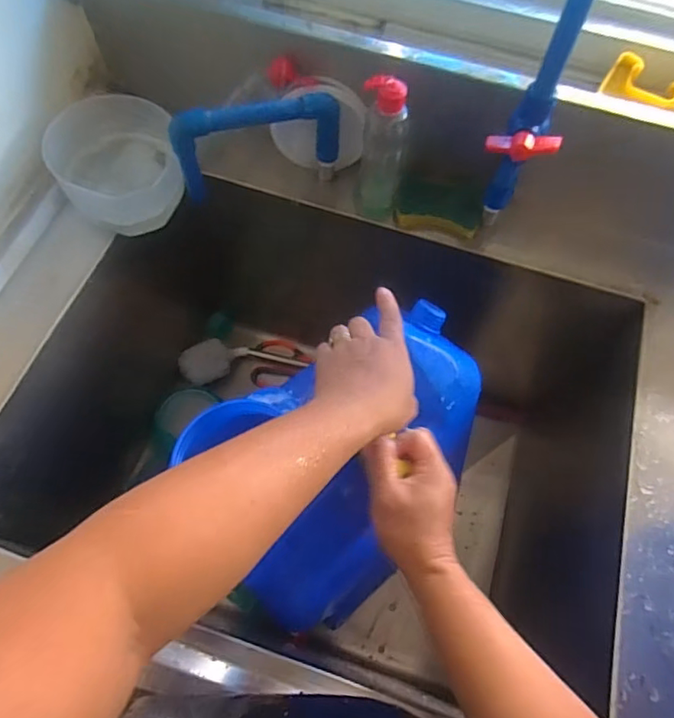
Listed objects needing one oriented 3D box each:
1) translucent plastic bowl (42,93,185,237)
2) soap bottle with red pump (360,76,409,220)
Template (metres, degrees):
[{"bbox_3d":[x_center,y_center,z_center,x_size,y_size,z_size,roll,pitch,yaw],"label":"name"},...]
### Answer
[{"bbox_3d":[-0.246,-0.218,0.602,0.131,0.075,0.144,1,65,-2],"label":"translucent plastic bowl"},{"bbox_3d":[0.048,-0.224,0.579,0.047,0.153,0.052,6,65,0],"label":"soap bottle with red pump"}]

